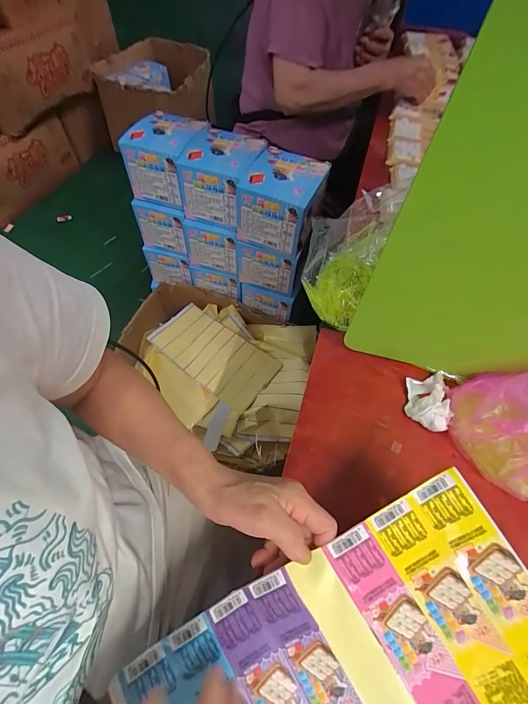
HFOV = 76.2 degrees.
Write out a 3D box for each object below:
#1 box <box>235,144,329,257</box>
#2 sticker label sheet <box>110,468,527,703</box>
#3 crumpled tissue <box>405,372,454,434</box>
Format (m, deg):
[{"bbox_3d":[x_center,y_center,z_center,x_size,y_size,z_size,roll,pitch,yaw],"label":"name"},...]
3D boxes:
[{"bbox_3d":[0.041,-0.335,0.739,0.152,0.126,0.183,20,61,10],"label":"box"},{"bbox_3d":[0.053,0.255,0.257,0.344,0.056,0.184,-32,81,2],"label":"sticker label sheet"},{"bbox_3d":[0.198,0.055,0.405,0.045,0.027,0.072,11,62,6],"label":"crumpled tissue"}]

